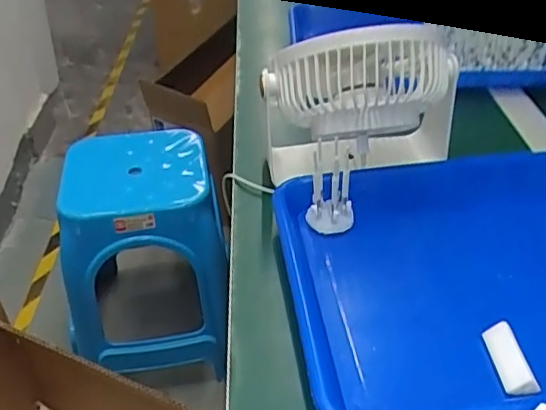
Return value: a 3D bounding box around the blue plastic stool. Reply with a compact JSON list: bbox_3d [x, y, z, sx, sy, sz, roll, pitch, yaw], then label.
[{"bbox_3d":[-0.270,0.099,1.188,0.319,0.388,0.294,-10,38,-11],"label":"blue plastic stool"}]

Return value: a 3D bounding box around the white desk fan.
[{"bbox_3d":[0.078,-0.081,0.513,0.164,0.144,0.135,-1,37,1],"label":"white desk fan"}]

